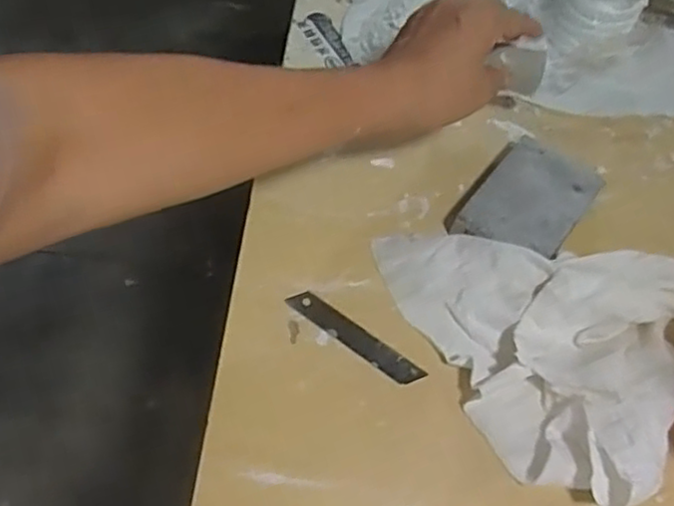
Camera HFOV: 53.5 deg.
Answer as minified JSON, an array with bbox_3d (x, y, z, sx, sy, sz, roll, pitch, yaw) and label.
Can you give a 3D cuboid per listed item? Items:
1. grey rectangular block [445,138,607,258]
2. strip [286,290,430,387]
[{"bbox_3d":[0.134,-0.034,0.483,0.075,0.027,0.106,34,62,16],"label":"grey rectangular block"},{"bbox_3d":[0.012,0.054,0.434,0.097,0.004,0.016,34,62,16],"label":"strip"}]

